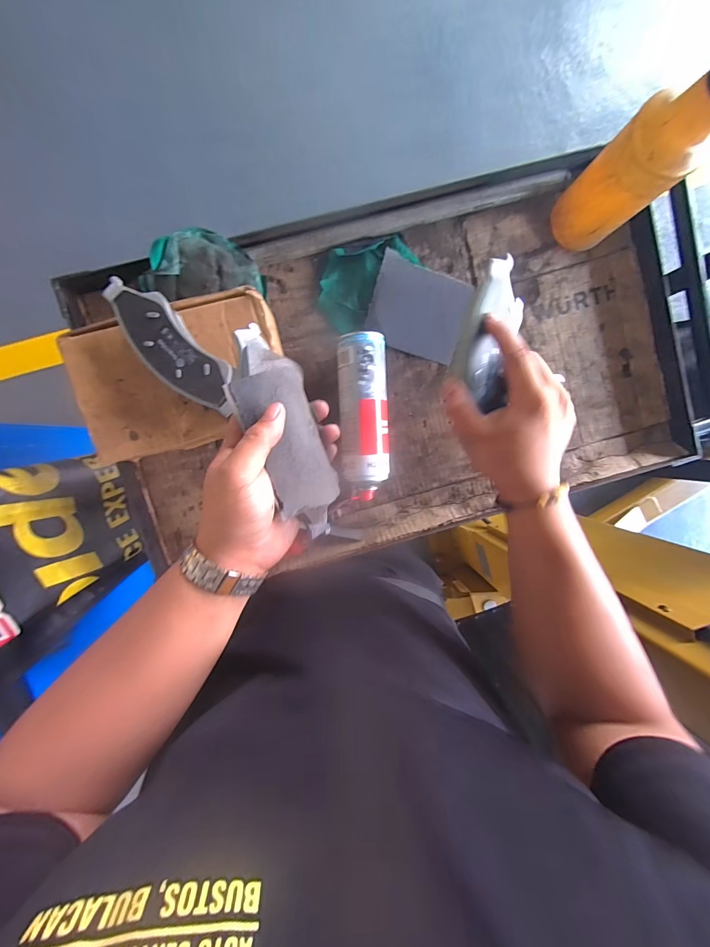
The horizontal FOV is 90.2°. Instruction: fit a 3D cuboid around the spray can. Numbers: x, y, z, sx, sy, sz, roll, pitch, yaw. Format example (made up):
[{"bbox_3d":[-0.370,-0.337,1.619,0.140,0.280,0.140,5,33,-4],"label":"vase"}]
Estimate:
[{"bbox_3d":[0.013,-0.076,0.492,0.066,0.053,0.225,-3,95,-4],"label":"spray can"}]

